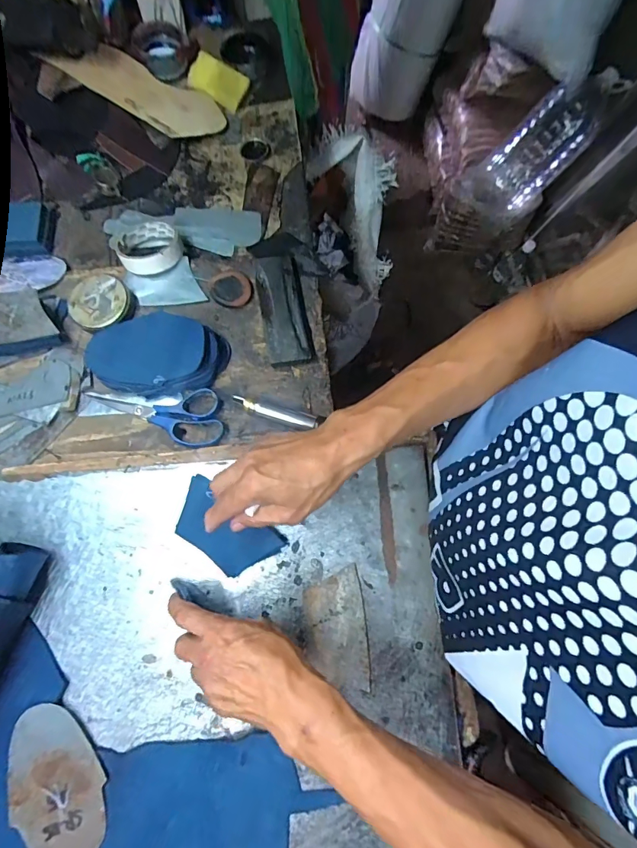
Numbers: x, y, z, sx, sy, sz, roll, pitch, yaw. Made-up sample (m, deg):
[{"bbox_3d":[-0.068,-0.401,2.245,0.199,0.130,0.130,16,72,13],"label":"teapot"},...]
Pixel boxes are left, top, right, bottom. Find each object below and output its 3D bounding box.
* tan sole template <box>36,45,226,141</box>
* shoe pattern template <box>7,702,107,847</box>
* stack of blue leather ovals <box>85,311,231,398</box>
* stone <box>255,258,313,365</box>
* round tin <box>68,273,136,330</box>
[{"bbox_3d":[-0.256,-0.492,0.631,0.226,0.018,0.096,18,73,-13],"label":"tan sole template"},{"bbox_3d":[-0.251,0.343,0.406,0.087,0.010,0.137,-26,81,-10],"label":"shoe pattern template"},{"bbox_3d":[-0.196,-0.083,0.521,0.162,0.033,0.096,6,77,-4],"label":"stack of blue leather ovals"},{"bbox_3d":[-0.045,-0.148,0.552,0.056,0.022,0.150,-9,79,-7],"label":"stone"},{"bbox_3d":[-0.279,-0.155,0.548,0.071,0.026,0.075,1,78,-5],"label":"round tin"}]

